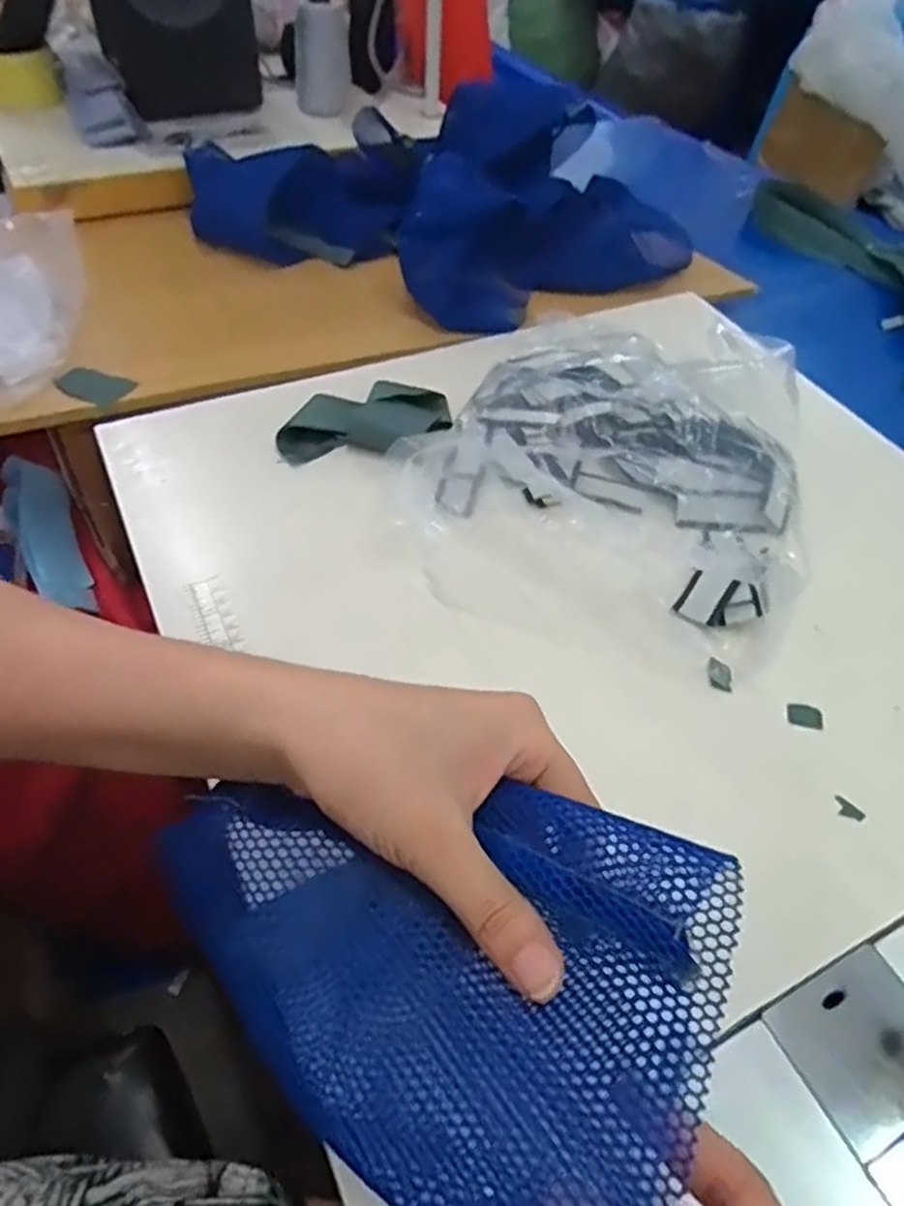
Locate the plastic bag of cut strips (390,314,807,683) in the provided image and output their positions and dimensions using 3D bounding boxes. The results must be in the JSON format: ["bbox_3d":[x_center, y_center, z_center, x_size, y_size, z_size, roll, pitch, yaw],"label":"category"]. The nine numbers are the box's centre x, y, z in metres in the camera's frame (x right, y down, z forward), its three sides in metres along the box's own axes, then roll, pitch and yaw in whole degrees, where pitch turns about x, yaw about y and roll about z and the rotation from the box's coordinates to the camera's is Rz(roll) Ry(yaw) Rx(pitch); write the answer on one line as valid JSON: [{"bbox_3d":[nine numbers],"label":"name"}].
[{"bbox_3d":[0.110,-0.100,0.499,0.248,0.061,0.286,16,51,10],"label":"plastic bag of cut strips"}]

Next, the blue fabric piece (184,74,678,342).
[{"bbox_3d":[-0.015,-0.404,0.709,0.429,0.117,0.270,30,55,21],"label":"blue fabric piece"}]

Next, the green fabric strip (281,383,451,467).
[{"bbox_3d":[-0.063,-0.128,0.524,0.116,0.015,0.067,-14,52,-14],"label":"green fabric strip"}]

